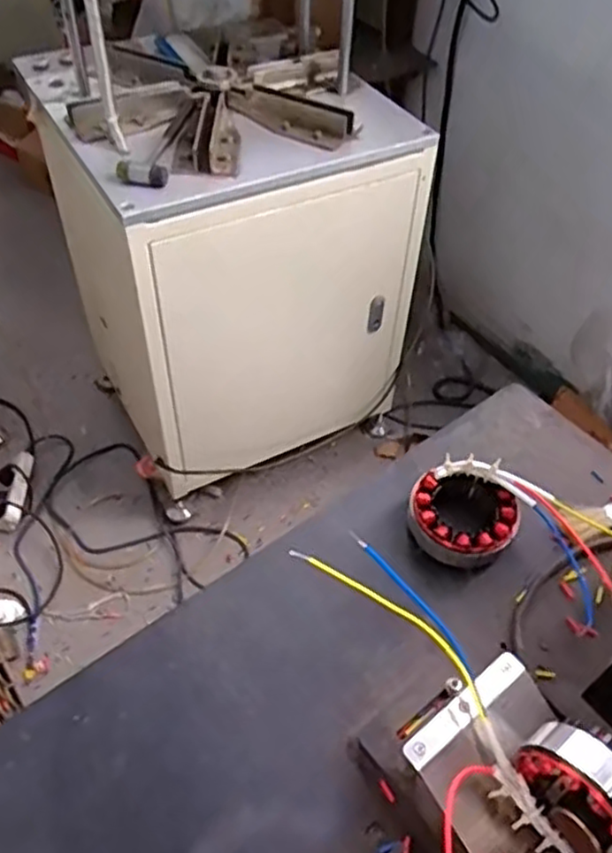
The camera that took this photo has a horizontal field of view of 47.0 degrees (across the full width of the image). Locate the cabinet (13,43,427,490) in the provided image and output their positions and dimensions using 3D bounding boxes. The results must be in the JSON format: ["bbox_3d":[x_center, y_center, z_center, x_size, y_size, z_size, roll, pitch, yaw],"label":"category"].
[{"bbox_3d":[-0.145,-0.330,1.413,0.536,0.679,0.502,-24,55,-20],"label":"cabinet"}]

